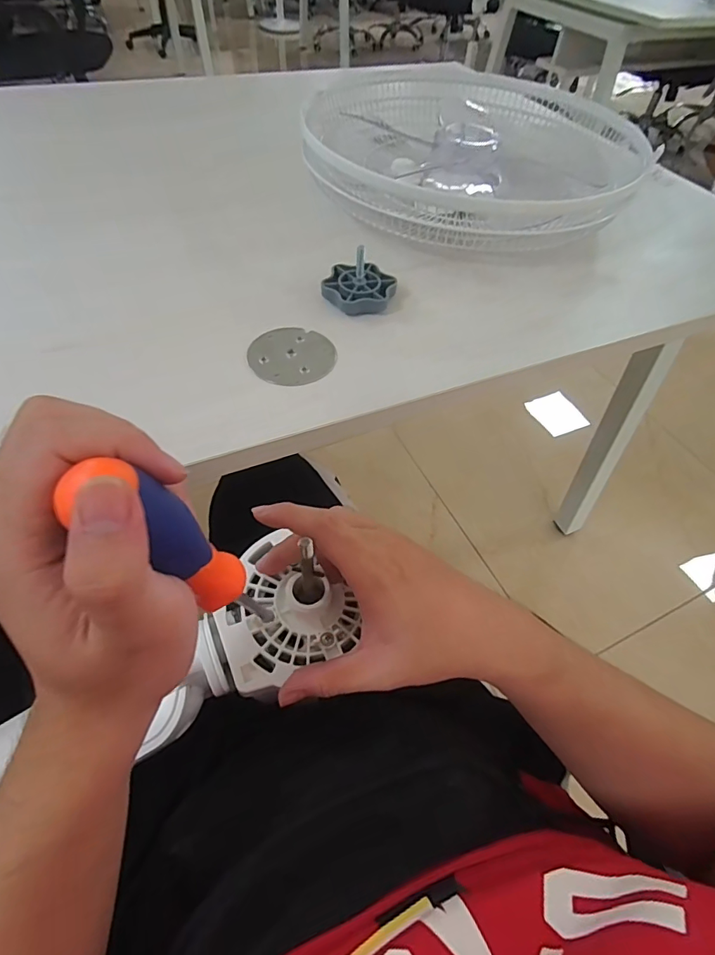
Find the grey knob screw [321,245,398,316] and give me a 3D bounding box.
[{"bbox_3d":[0.003,-0.206,0.474,0.075,0.042,0.070,4,54,0],"label":"grey knob screw"}]

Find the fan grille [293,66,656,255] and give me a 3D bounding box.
[{"bbox_3d":[0.162,-0.449,0.638,0.412,0.067,0.458,38,60,22],"label":"fan grille"}]

